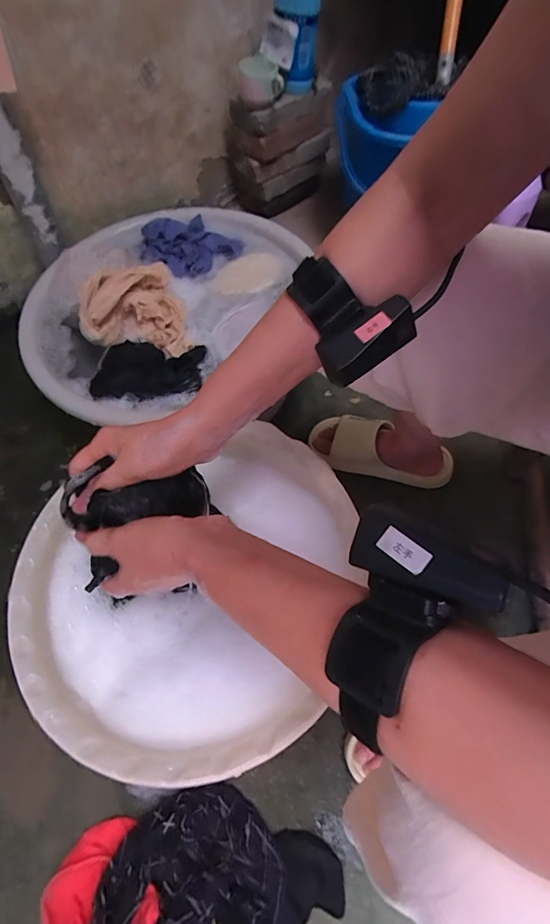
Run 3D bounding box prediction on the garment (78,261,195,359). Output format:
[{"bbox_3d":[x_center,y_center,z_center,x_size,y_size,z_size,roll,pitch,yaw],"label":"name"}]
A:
[{"bbox_3d":[-0.225,-0.237,0.643,0.163,0.063,0.196,-22,62,-12],"label":"garment"}]

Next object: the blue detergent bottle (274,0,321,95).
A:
[{"bbox_3d":[0.048,-0.935,0.858,0.086,0.247,0.071,4,60,3],"label":"blue detergent bottle"}]

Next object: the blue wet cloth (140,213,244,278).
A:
[{"bbox_3d":[-0.162,-0.403,0.754,0.154,0.038,0.151,34,66,18],"label":"blue wet cloth"}]

